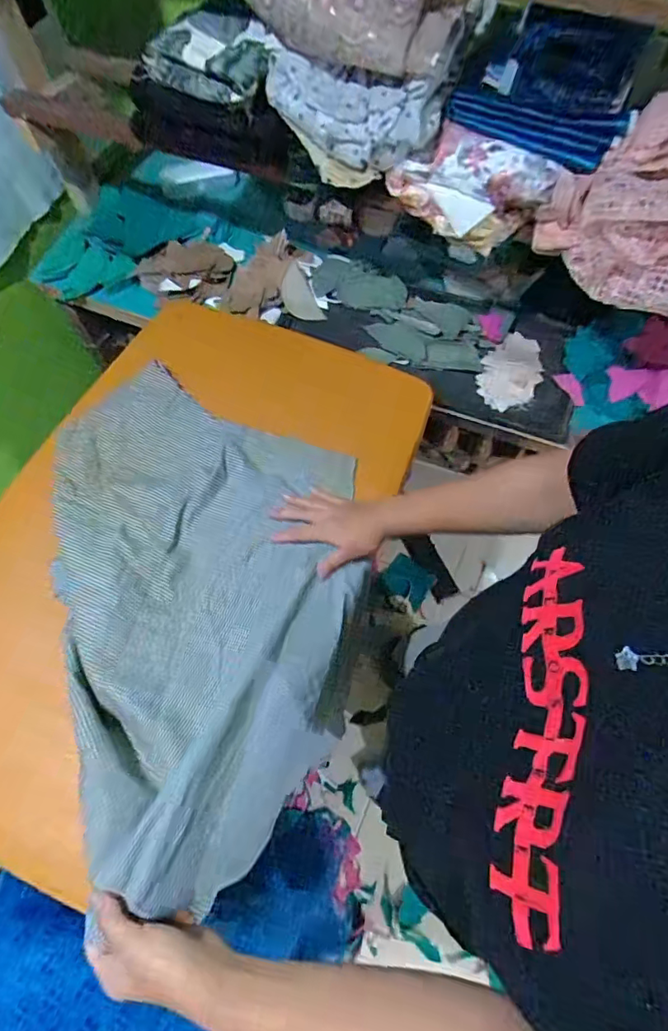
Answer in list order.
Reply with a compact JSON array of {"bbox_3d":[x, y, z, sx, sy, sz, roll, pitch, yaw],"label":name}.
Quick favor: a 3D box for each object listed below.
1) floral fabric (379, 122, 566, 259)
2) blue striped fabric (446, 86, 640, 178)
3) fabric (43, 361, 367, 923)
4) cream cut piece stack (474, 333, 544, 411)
[{"bbox_3d":[0.167,-0.400,0.638,0.189,0.119,0.041,21,67,10],"label":"floral fabric"},{"bbox_3d":[0.226,-0.437,0.578,0.201,0.043,0.039,16,66,8],"label":"blue striped fabric"},{"bbox_3d":[-0.143,0.066,0.594,0.350,0.095,0.585,-14,66,-5],"label":"fabric"},{"bbox_3d":[0.298,-0.241,0.851,0.096,0.015,0.151,31,69,14],"label":"cream cut piece stack"}]

